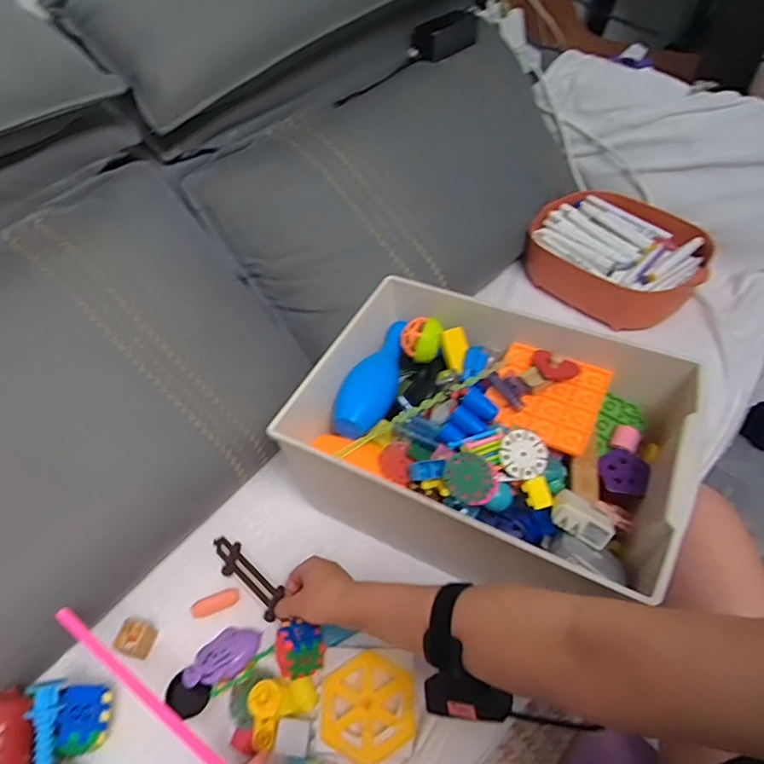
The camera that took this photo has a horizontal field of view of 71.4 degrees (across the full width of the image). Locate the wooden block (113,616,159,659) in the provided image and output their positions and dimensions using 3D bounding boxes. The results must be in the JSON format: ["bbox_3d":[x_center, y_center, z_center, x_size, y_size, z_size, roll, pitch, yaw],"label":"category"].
[{"bbox_3d":[-0.271,0.281,0.588,0.033,0.027,0.037,14,52,13],"label":"wooden block"}]

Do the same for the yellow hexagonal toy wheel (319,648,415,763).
[{"bbox_3d":[-0.015,0.324,0.532,0.092,0.016,0.097,-2,50,-1],"label":"yellow hexagonal toy wheel"}]

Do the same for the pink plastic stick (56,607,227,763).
[{"bbox_3d":[-0.209,0.274,0.468,0.228,0.012,0.012,29,56,20],"label":"pink plastic stick"}]

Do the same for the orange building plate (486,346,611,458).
[{"bbox_3d":[0.197,0.015,0.640,0.124,0.016,0.127,20,59,22],"label":"orange building plate"}]

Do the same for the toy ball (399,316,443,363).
[{"bbox_3d":[0.051,-0.057,0.706,0.053,0.042,0.049,-1,50,1],"label":"toy ball"}]

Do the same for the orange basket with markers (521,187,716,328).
[{"bbox_3d":[0.394,-0.211,0.912,0.280,0.095,0.220,36,59,27],"label":"orange basket with markers"}]

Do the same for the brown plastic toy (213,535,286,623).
[{"bbox_3d":[-0.157,0.221,0.613,0.115,0.043,0.009,32,20,30],"label":"brown plastic toy"}]

